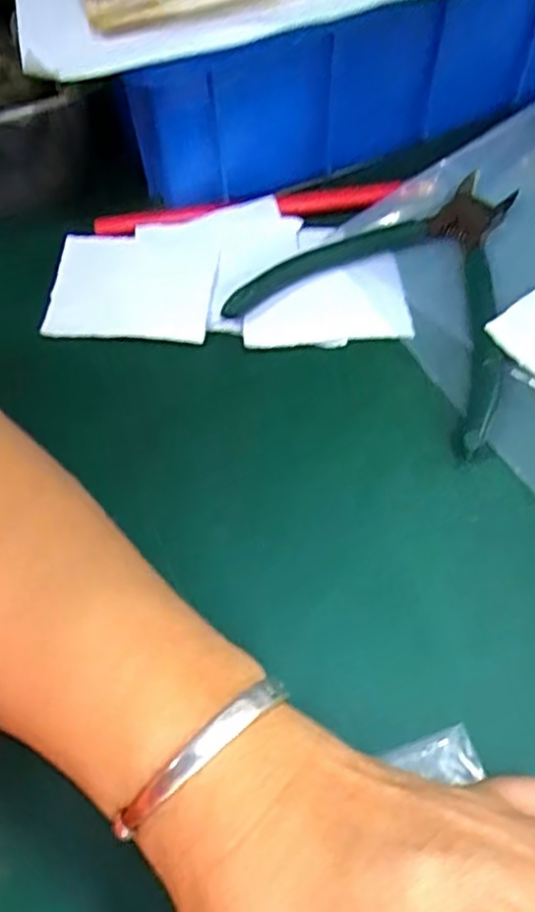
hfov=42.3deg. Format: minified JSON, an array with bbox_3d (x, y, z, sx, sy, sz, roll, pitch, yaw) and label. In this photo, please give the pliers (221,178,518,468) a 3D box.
[{"bbox_3d":[0.070,-0.077,0.300,0.119,0.008,0.132,33,66,19],"label":"pliers"}]

